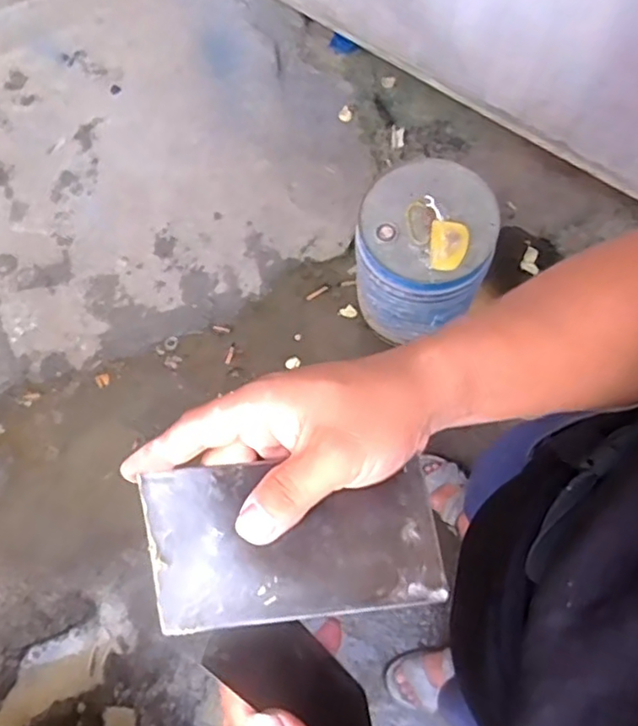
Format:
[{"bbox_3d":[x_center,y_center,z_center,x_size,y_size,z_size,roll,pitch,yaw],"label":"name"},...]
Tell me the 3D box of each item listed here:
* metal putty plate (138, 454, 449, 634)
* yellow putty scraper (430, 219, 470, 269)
[{"bbox_3d":[-0.012,0.081,0.289,0.133,0.006,0.071,-3,61,-6],"label":"metal putty plate"},{"bbox_3d":[0.239,-0.217,1.139,0.066,0.008,0.099,7,72,7],"label":"yellow putty scraper"}]

